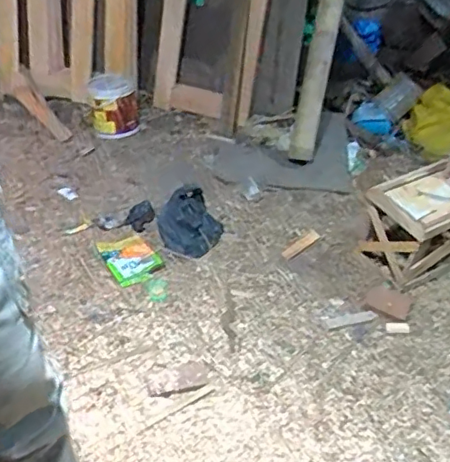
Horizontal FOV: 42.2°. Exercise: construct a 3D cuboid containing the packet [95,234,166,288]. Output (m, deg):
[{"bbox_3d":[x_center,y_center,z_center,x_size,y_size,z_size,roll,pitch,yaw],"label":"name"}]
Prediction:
[{"bbox_3d":[-0.272,0.078,1.683,0.151,0.017,0.200,-18,40,-27],"label":"packet"}]

